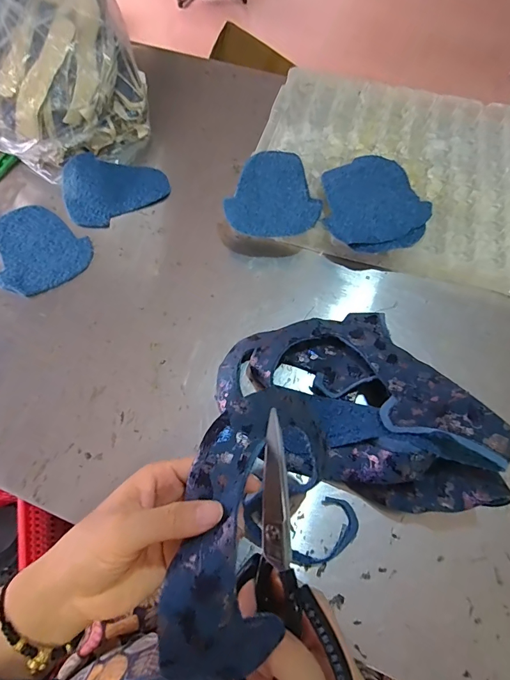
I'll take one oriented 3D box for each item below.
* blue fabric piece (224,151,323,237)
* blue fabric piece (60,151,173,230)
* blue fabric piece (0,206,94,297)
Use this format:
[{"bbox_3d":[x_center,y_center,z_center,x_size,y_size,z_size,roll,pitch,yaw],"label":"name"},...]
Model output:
[{"bbox_3d":[0.035,-0.206,0.525,0.123,0.011,0.158,19,64,8],"label":"blue fabric piece"},{"bbox_3d":[-0.212,-0.237,0.563,0.148,0.023,0.119,-20,66,-9],"label":"blue fabric piece"},{"bbox_3d":[-0.312,-0.126,0.519,0.156,0.006,0.121,34,70,15],"label":"blue fabric piece"}]

